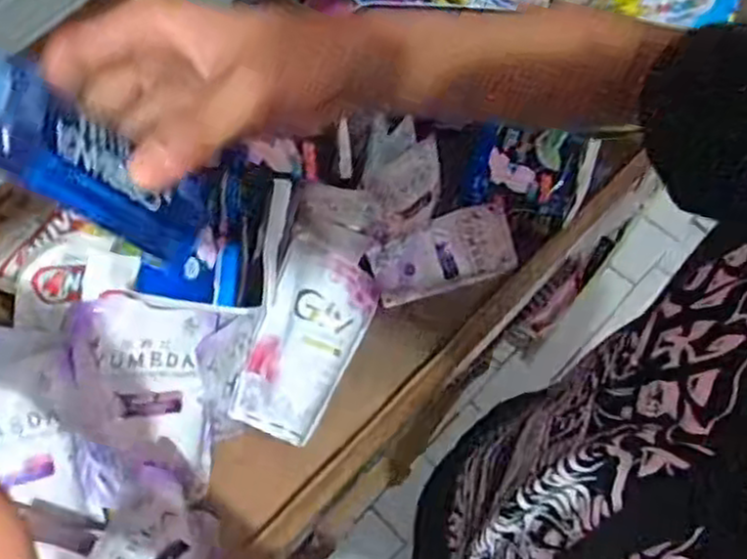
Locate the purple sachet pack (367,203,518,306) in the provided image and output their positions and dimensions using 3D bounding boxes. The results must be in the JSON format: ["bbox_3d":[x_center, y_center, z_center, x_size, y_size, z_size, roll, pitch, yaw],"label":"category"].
[{"bbox_3d":[0.073,-0.027,0.788,0.151,0.007,0.079,-15,106,-2],"label":"purple sachet pack"}]

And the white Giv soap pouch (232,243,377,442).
[{"bbox_3d":[-0.062,0.063,0.733,0.108,0.014,0.189,26,65,-21],"label":"white Giv soap pouch"}]

